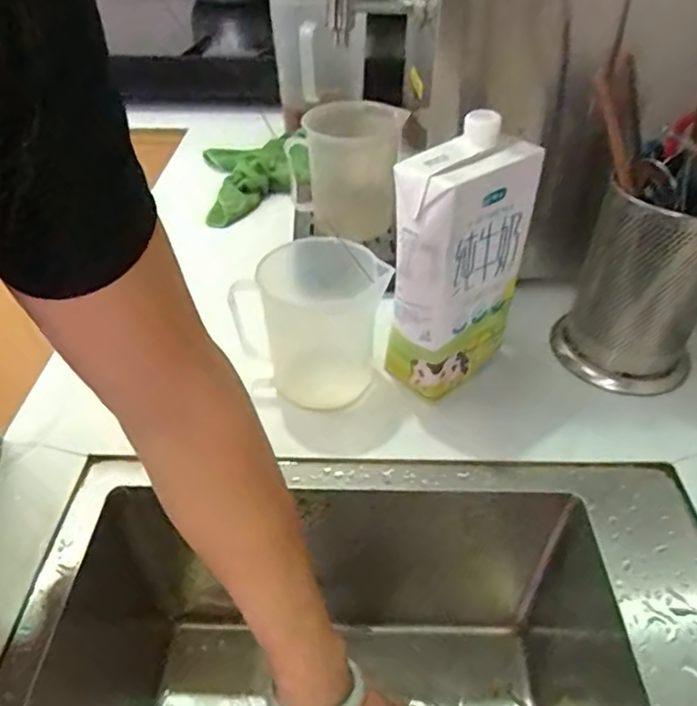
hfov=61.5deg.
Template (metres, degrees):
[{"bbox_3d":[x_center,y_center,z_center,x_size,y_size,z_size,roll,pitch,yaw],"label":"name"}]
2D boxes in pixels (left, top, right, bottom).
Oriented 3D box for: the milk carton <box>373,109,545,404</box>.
[{"bbox_3d":[0.081,-0.059,0.465,0.107,0.212,0.059,-31,49,-30],"label":"milk carton"}]

